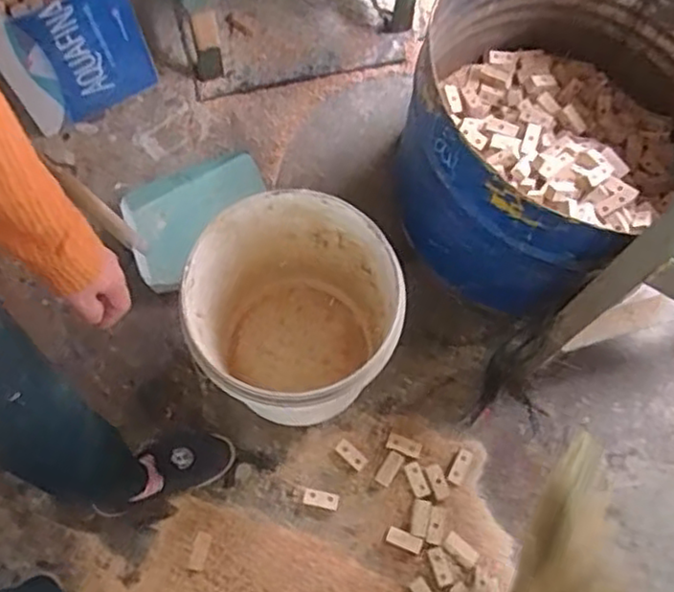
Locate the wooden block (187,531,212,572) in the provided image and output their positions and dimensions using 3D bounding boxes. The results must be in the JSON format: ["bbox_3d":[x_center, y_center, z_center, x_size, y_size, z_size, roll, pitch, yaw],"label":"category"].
[{"bbox_3d":[-0.233,0.435,1.164,0.028,0.013,0.062,14,72,6],"label":"wooden block"}]

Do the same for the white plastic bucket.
[{"bbox_3d":[-0.060,0.051,1.123,0.303,0.368,0.303,0,71,-1],"label":"white plastic bucket"}]

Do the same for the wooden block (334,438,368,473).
[{"bbox_3d":[0.025,0.286,1.226,0.061,0.005,0.028,41,77,14],"label":"wooden block"}]

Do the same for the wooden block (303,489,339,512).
[{"bbox_3d":[-0.028,0.358,1.199,0.061,0.014,0.026,13,72,6],"label":"wooden block"}]

